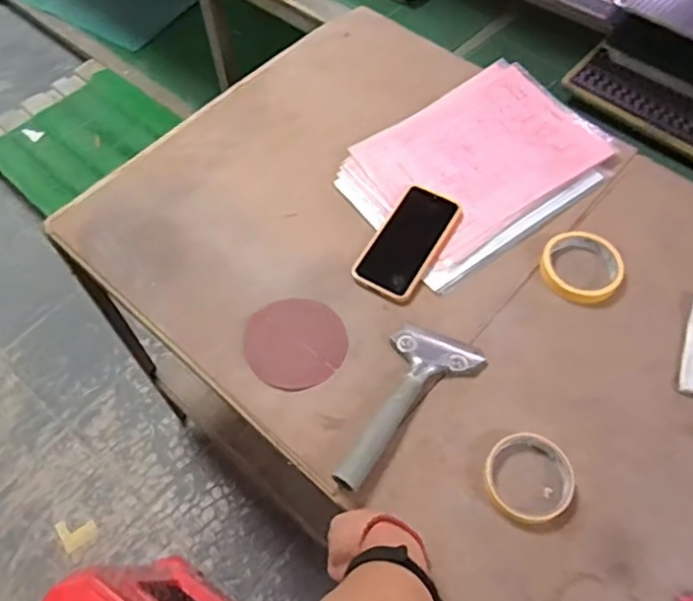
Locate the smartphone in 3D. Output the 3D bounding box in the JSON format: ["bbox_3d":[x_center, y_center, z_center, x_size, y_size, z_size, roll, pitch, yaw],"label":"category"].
[{"bbox_3d":[0.075,-0.075,0.752,0.081,0.006,0.161,27,65,18],"label":"smartphone"}]

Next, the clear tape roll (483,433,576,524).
[{"bbox_3d":[0.180,0.173,0.598,0.085,0.016,0.084,-2,60,3],"label":"clear tape roll"}]

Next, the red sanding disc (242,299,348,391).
[{"bbox_3d":[-0.058,0.047,0.697,0.111,0.017,0.105,-2,60,3],"label":"red sanding disc"}]

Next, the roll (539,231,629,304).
[{"bbox_3d":[0.276,-0.041,0.717,0.087,0.016,0.094,-2,60,3],"label":"roll"}]

